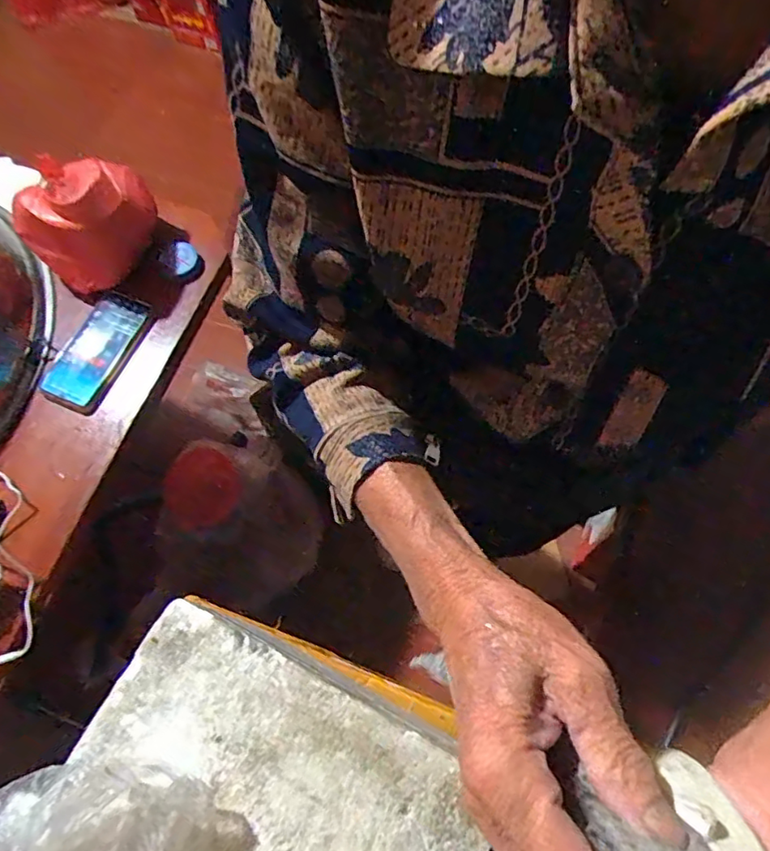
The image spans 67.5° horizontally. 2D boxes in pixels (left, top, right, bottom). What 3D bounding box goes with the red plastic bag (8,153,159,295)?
[{"bbox_3d":[-0.388,-0.276,0.756,0.163,0.117,0.133,-30,68,-11],"label":"red plastic bag"}]

